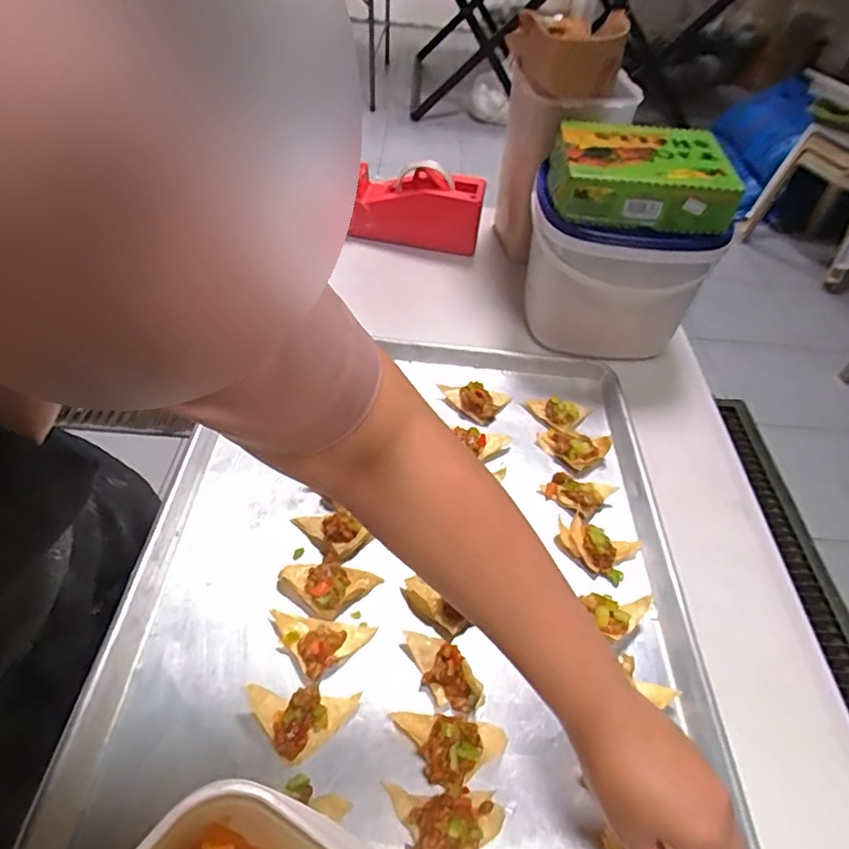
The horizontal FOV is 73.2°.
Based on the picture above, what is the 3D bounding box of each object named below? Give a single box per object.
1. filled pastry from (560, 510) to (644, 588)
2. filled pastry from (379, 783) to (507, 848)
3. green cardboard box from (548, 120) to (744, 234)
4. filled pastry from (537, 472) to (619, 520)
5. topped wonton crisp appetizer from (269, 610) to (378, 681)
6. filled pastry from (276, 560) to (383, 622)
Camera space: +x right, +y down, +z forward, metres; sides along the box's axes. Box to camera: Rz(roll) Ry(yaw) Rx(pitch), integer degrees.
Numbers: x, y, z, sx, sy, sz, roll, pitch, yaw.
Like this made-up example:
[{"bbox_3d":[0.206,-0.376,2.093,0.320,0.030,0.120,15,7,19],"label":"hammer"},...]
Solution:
[{"bbox_3d":[0.161,0.110,0.535,0.070,0.026,0.050,25,52,22],"label":"filled pastry"},{"bbox_3d":[0.013,0.256,0.363,0.075,0.030,0.049,0,47,1],"label":"filled pastry"},{"bbox_3d":[0.236,-0.281,0.641,0.177,0.055,0.157,4,47,4],"label":"green cardboard box"},{"bbox_3d":[0.155,0.065,0.580,0.057,0.017,0.052,35,56,28],"label":"filled pastry"},{"bbox_3d":[-0.083,0.173,0.445,0.079,0.018,0.044,3,47,3],"label":"topped wonton crisp appetizer"},{"bbox_3d":[-0.082,0.128,0.478,0.063,0.027,0.057,30,54,25],"label":"filled pastry"}]

